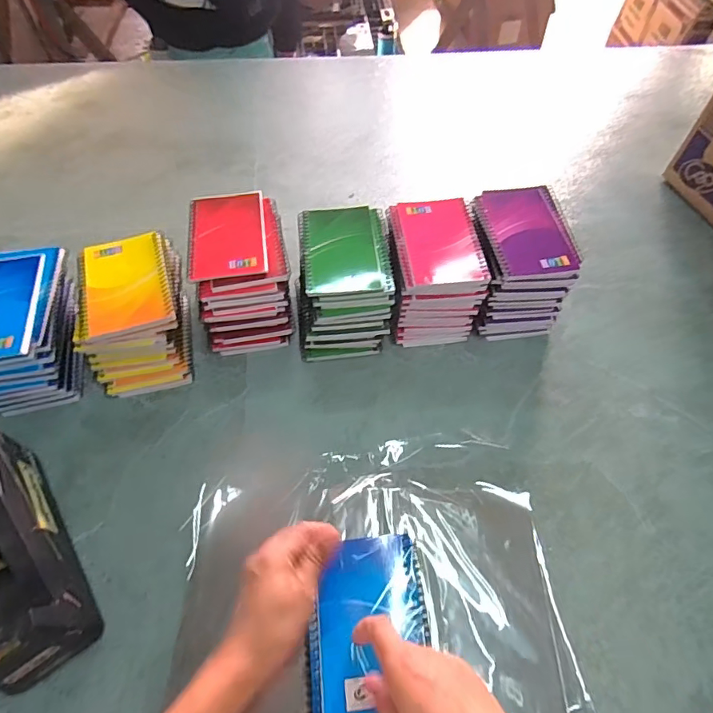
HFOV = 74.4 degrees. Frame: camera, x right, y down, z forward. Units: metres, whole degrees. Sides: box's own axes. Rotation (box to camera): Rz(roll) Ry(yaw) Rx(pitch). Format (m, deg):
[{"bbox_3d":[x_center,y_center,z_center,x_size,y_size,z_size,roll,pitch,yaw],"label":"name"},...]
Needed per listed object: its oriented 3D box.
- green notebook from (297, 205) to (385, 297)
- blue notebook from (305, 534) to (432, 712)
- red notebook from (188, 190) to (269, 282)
[{"bbox_3d":[-0.020,-0.122,0.523,0.082,0.014,0.128,-5,58,-5],"label":"green notebook"},{"bbox_3d":[0.009,0.212,0.367,0.094,0.016,0.128,-1,60,-8],"label":"blue notebook"},{"bbox_3d":[-0.149,-0.141,0.542,0.087,0.008,0.132,-9,59,-3],"label":"red notebook"}]

